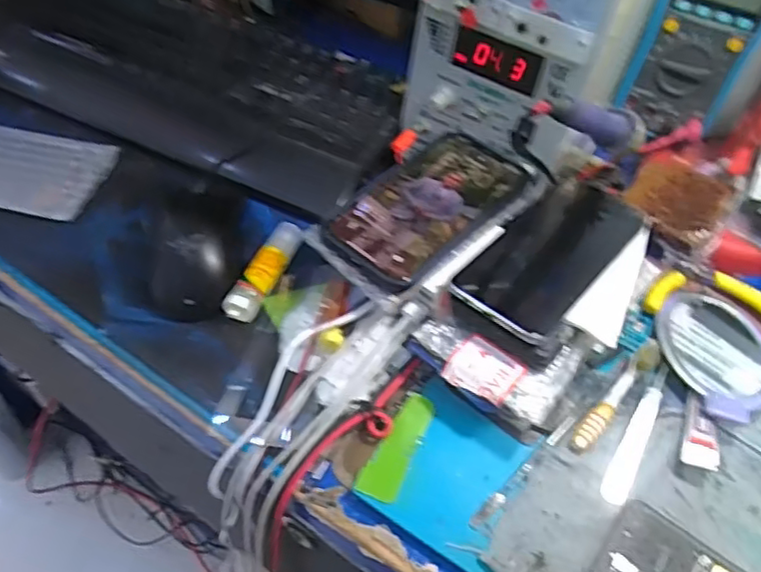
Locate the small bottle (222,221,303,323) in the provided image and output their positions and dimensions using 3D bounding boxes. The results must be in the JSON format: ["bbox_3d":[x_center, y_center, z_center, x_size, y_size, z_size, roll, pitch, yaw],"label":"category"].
[{"bbox_3d":[-0.084,-0.013,0.456,0.022,0.016,0.085,20,50,9],"label":"small bottle"}]

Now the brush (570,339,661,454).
[{"bbox_3d":[0.157,0.069,0.409,0.015,0.008,0.105,37,55,22],"label":"brush"}]

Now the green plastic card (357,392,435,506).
[{"bbox_3d":[0.011,0.098,0.385,0.024,0.005,0.070,22,51,12],"label":"green plastic card"}]

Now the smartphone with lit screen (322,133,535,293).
[{"bbox_3d":[0.036,-0.061,0.456,0.081,0.014,0.159,36,57,23],"label":"smartphone with lit screen"}]

